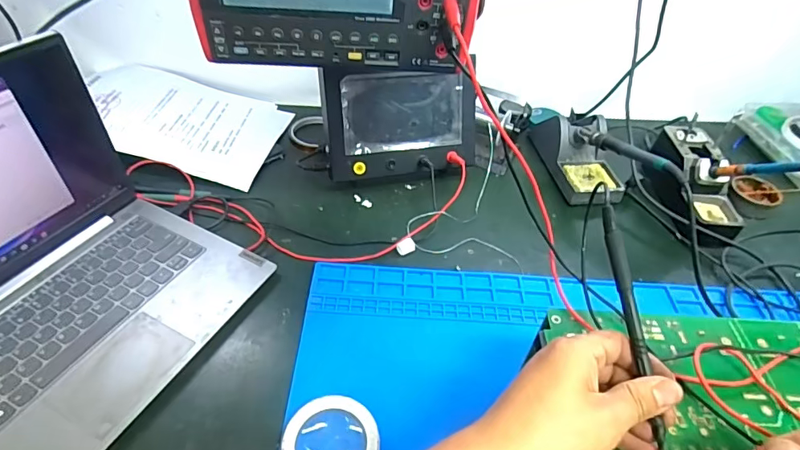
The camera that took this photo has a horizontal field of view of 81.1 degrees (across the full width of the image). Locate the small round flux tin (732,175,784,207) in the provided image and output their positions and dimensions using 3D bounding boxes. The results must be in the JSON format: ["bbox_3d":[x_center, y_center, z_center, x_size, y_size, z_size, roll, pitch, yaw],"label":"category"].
[{"bbox_3d":[0.514,-0.049,0.674,0.051,0.019,0.064,-31,56,-31],"label":"small round flux tin"}]

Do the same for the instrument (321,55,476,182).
[{"bbox_3d":[-0.004,-0.144,0.637,0.198,0.141,0.075,-9,22,-15],"label":"instrument"}]

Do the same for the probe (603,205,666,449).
[{"bbox_3d":[0.153,0.058,0.308,0.010,0.012,0.148,-4,74,-10],"label":"probe"}]

